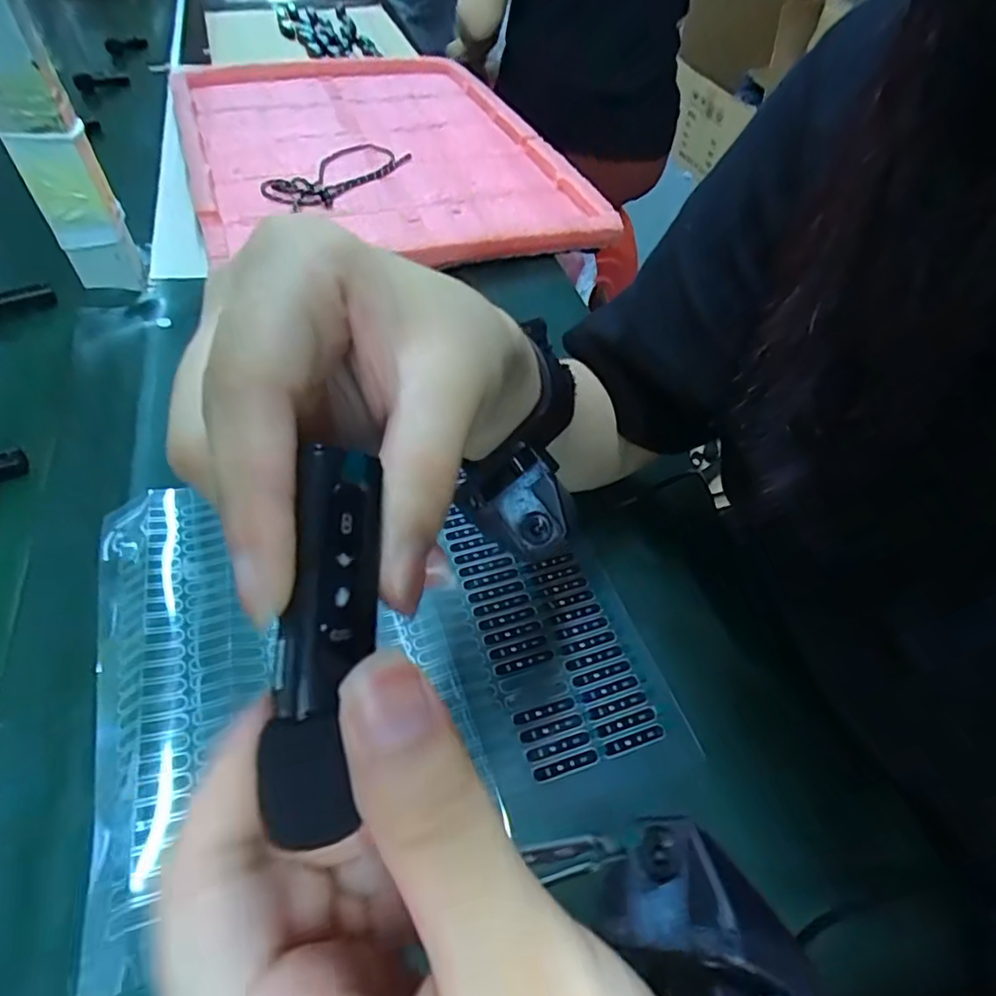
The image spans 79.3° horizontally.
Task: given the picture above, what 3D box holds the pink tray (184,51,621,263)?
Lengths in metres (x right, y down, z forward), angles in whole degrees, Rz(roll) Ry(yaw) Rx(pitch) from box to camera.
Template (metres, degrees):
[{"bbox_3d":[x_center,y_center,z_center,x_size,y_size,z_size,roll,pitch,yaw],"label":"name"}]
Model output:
[{"bbox_3d":[-0.137,-0.375,0.651,0.357,0.048,0.496,-16,54,-17],"label":"pink tray"}]

